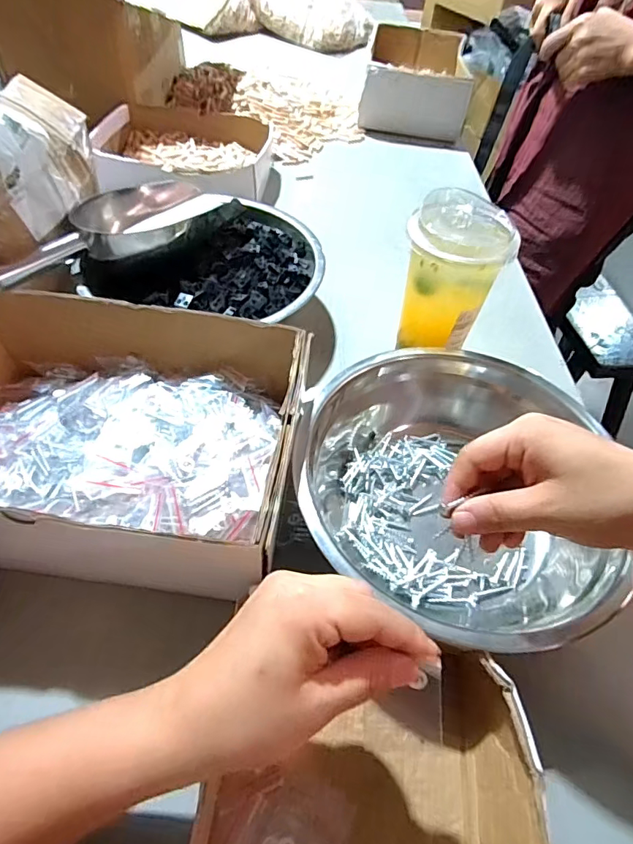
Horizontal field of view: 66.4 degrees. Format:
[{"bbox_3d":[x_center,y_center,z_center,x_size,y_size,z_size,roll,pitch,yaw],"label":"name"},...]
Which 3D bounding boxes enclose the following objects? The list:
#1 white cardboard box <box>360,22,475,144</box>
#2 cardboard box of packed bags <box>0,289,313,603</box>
[{"bbox_3d":[0.191,-0.661,0.945,0.179,0.108,0.294,9,51,2],"label":"white cardboard box"},{"bbox_3d":[-0.160,0.006,0.375,0.289,0.090,0.221,9,51,2],"label":"cardboard box of packed bags"}]

